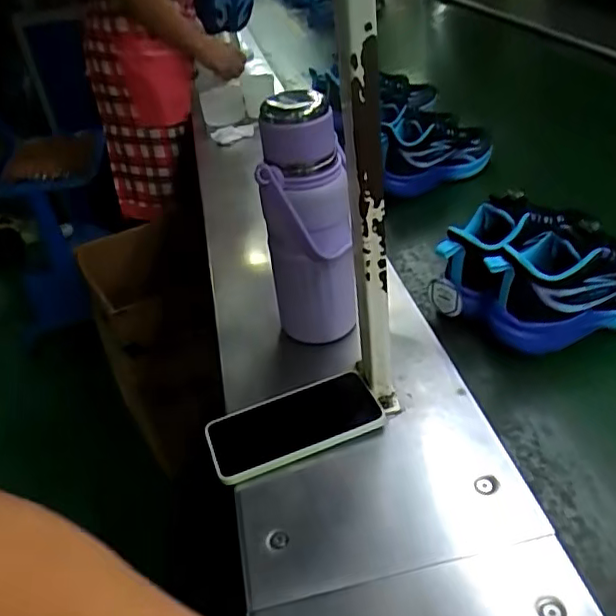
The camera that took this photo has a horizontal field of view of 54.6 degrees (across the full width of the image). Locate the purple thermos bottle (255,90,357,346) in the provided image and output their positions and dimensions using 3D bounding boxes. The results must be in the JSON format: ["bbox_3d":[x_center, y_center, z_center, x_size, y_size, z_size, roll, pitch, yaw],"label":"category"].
[{"bbox_3d":[-0.001,-0.082,0.615,0.083,0.259,0.087,-9,36,-1],"label":"purple thermos bottle"}]

